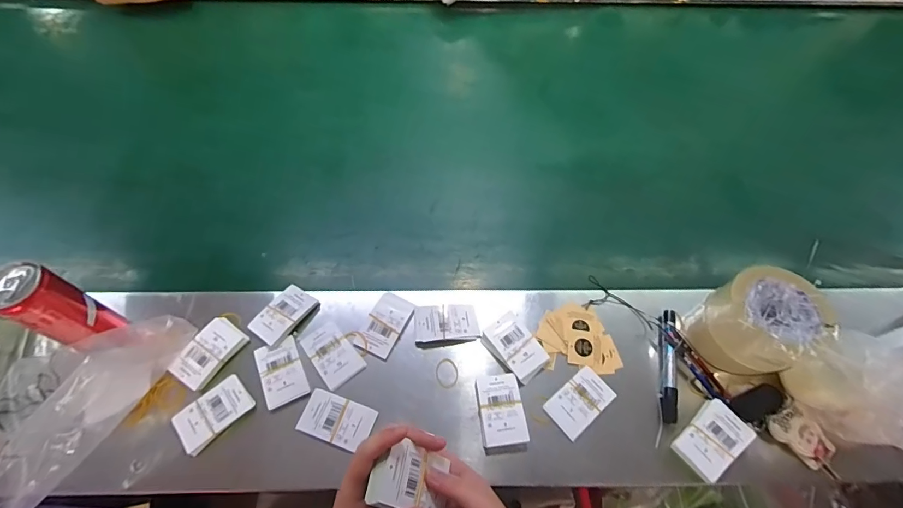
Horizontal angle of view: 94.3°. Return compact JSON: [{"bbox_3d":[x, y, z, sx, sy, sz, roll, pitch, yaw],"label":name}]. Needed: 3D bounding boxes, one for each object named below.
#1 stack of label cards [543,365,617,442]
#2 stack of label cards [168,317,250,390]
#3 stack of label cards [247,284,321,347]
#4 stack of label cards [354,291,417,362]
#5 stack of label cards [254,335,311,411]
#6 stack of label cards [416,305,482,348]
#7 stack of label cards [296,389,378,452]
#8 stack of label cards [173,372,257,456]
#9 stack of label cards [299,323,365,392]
[{"bbox_3d":[0.155,0.178,0.505,0.079,0.006,0.050,-36,65,-20],"label":"stack of label cards"},{"bbox_3d":[-0.302,0.121,0.520,0.053,0.011,0.084,28,62,16],"label":"stack of label cards"},{"bbox_3d":[-0.219,0.080,0.550,0.051,0.011,0.080,32,63,18],"label":"stack of label cards"},{"bbox_3d":[-0.087,0.092,0.550,0.050,0.004,0.083,23,61,13],"label":"stack of label cards"},{"bbox_3d":[-0.209,0.145,0.515,0.048,0.009,0.078,-22,61,-13],"label":"stack of label cards"},{"bbox_3d":[-0.006,0.092,0.551,0.081,0.007,0.052,-4,58,-3],"label":"stack of label cards"},{"bbox_3d":[-0.134,0.195,0.491,0.082,0.009,0.049,17,60,10],"label":"stack of label cards"},{"bbox_3d":[-0.278,0.183,0.486,0.081,0.006,0.053,-40,66,-22],"label":"stack of label cards"},{"bbox_3d":[-0.152,0.126,0.531,0.050,0.005,0.083,-35,65,-20],"label":"stack of label cards"}]

